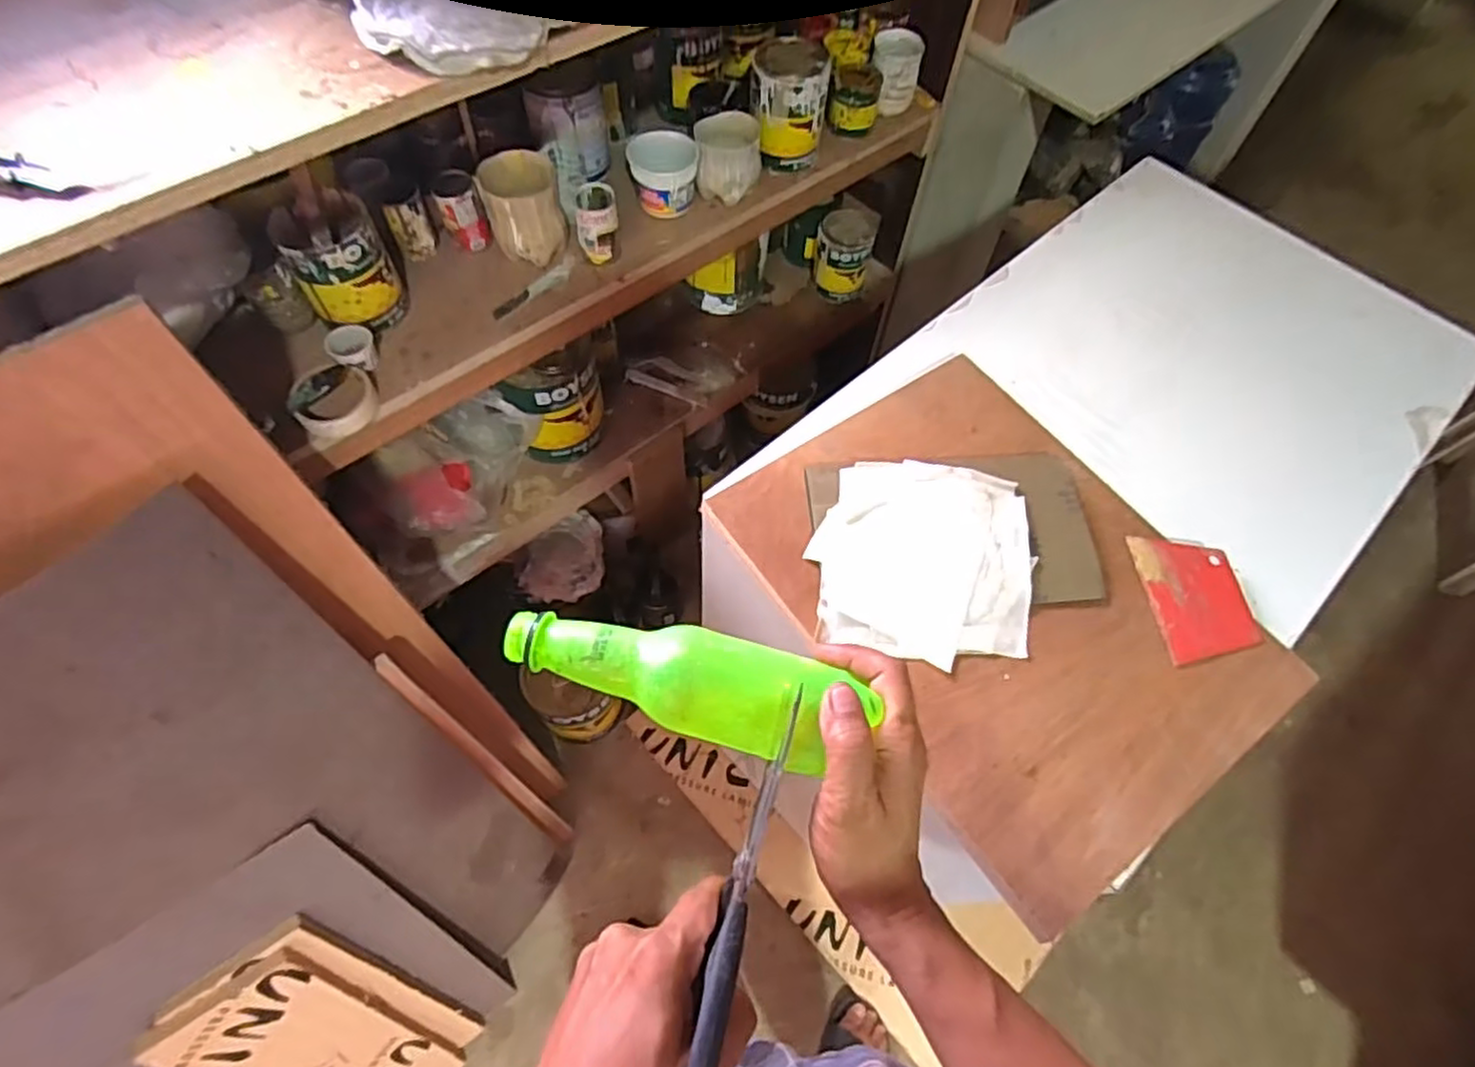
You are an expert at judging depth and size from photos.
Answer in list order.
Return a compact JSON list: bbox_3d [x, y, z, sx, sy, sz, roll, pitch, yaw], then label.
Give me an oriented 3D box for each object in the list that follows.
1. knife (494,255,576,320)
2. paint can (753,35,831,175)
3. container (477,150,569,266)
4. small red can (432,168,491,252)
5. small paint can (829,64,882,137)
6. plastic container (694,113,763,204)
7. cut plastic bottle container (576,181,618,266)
[{"bbox_3d":[-0.257,-0.316,0.921,0.029,0.007,0.139,36,66,16],"label":"knife"},{"bbox_3d":[0.073,-0.606,1.018,0.108,0.135,0.127,6,61,1],"label":"paint can"},{"bbox_3d":[-0.266,-0.407,0.899,0.094,0.105,0.081,-14,63,-10],"label":"container"},{"bbox_3d":[-0.354,-0.413,0.915,0.048,0.078,0.051,1,62,-2],"label":"small red can"},{"bbox_3d":[0.180,-0.654,1.080,0.070,0.068,0.083,9,62,3],"label":"small paint can"},{"bbox_3d":[-0.011,-0.516,0.979,0.090,0.082,0.073,-3,62,-4],"label":"plastic container"},{"bbox_3d":[-0.180,-0.401,0.921,0.055,0.075,0.060,-7,62,-6],"label":"cut plastic bottle container"}]

